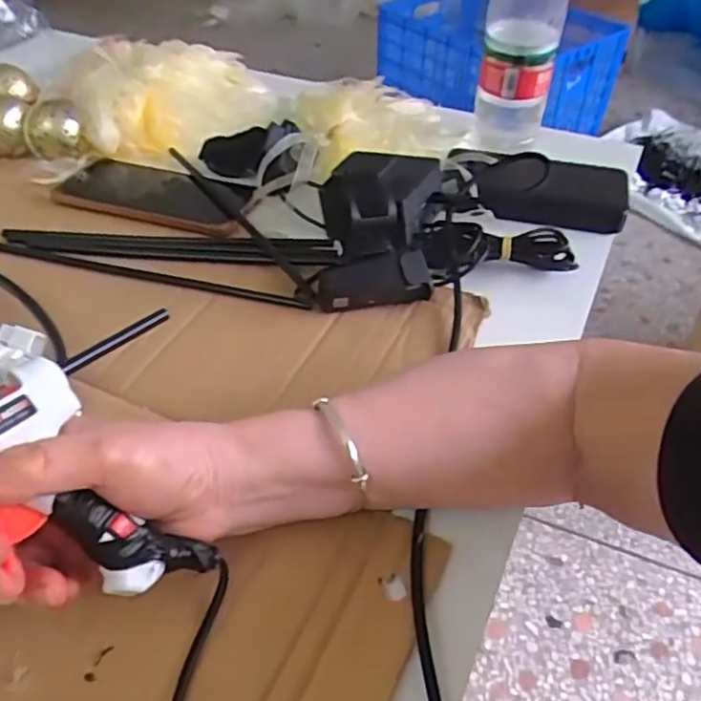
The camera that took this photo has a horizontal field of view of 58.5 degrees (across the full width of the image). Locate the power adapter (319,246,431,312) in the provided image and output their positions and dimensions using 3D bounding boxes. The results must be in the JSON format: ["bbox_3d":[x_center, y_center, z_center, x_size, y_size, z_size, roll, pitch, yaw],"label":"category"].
[{"bbox_3d":[0.016,-0.046,0.431,0.075,0.033,0.022,-6,46,-4],"label":"power adapter"}]

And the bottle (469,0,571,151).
[{"bbox_3d":[0.146,-0.276,0.525,0.064,0.190,0.061,11,47,11],"label":"bottle"}]

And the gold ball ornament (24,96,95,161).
[{"bbox_3d":[-0.276,-0.204,0.584,0.051,0.044,0.052,-24,50,-22],"label":"gold ball ornament"}]

